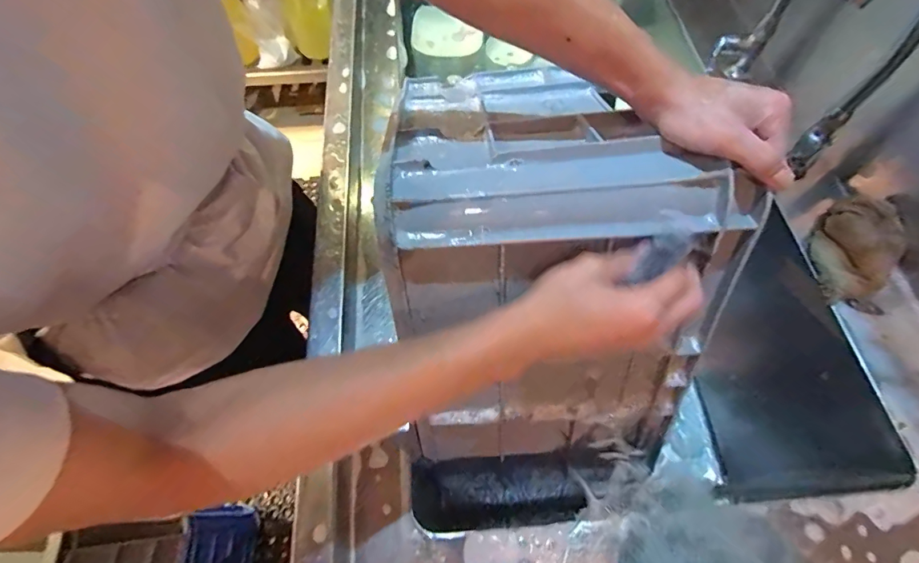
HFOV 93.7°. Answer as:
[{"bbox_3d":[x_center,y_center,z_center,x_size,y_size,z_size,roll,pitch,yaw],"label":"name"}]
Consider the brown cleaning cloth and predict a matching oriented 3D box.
[{"bbox_3d":[0.482,-0.038,0.523,0.088,0.041,0.144,28,68,15],"label":"brown cleaning cloth"}]

